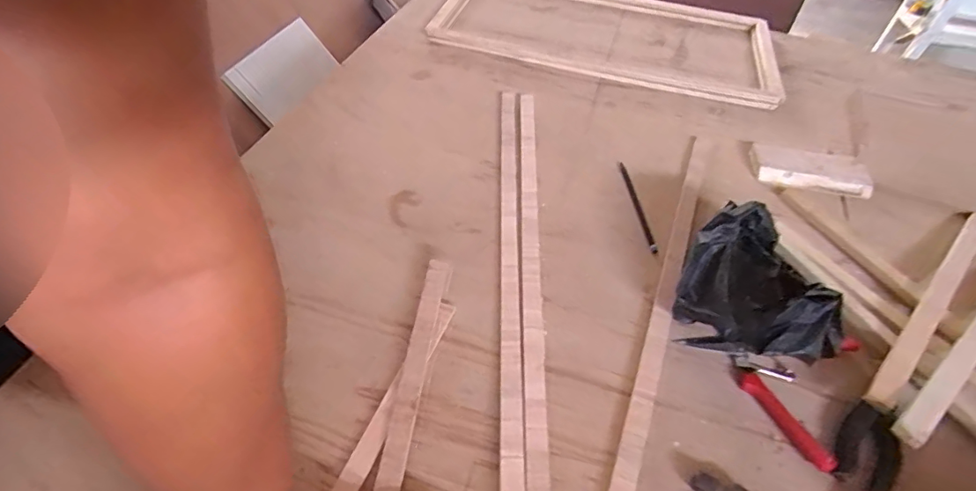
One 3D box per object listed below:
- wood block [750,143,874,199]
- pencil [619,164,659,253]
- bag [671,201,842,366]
[{"bbox_3d":[0.467,-0.111,0.741,0.158,0.024,0.068,9,50,5],"label":"wood block"},{"bbox_3d":[0.202,-0.054,0.694,0.014,0.011,0.169,-2,50,-5],"label":"pencil"},{"bbox_3d":[0.289,0.042,0.540,0.180,0.100,0.162,-35,60,-28],"label":"bag"}]

